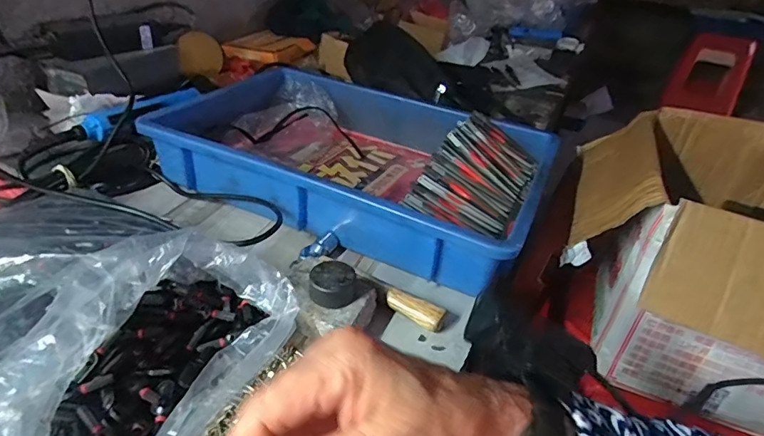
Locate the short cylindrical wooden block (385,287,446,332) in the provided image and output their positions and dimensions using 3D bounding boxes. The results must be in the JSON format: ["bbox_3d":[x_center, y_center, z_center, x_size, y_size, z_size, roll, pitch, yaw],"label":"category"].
[{"bbox_3d":[0.029,0.081,0.415,0.053,0.020,0.018,21,36,21],"label":"short cylindrical wooden block"}]

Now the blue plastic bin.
[{"bbox_3d":[-0.021,-0.078,0.578,0.423,0.073,0.296,18,35,18],"label":"blue plastic bin"}]

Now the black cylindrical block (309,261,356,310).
[{"bbox_3d":[-0.041,0.055,0.389,0.036,0.023,0.035,4,33,-3],"label":"black cylindrical block"}]

